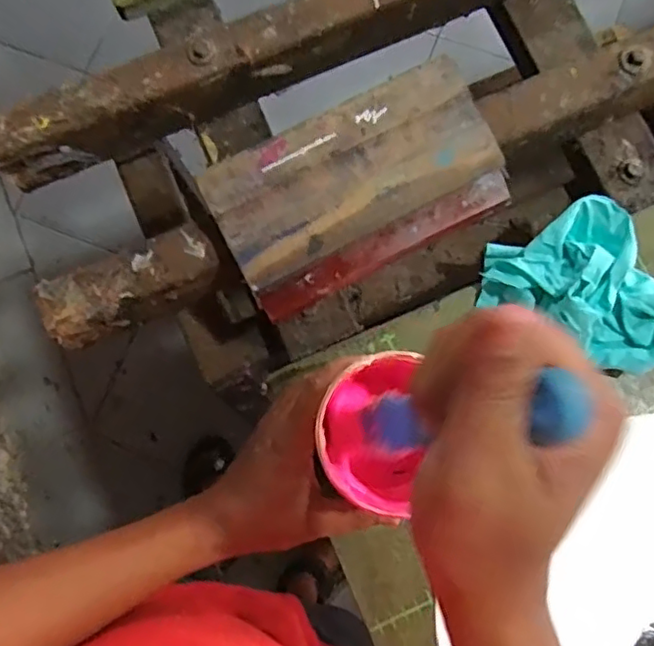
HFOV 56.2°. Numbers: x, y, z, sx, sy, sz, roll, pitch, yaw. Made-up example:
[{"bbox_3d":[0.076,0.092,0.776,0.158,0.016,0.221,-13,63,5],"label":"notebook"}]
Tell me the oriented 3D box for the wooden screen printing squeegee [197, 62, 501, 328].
[{"bbox_3d":[0.023,-0.096,0.430,0.196,0.033,0.110,-27,80,-4],"label":"wooden screen printing squeegee"}]

